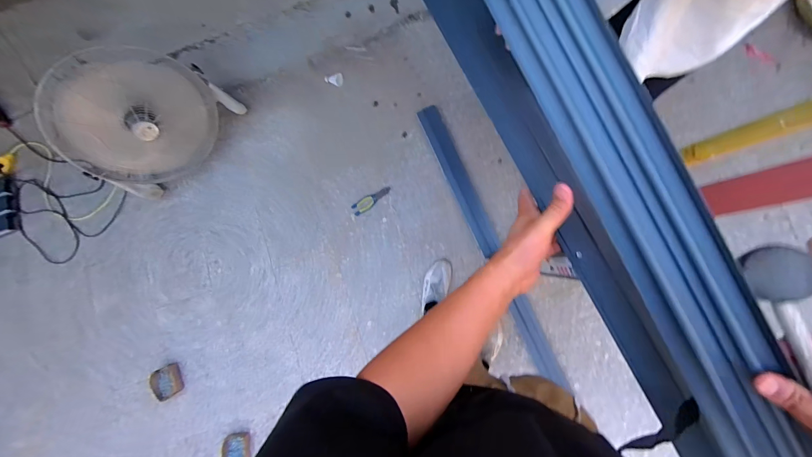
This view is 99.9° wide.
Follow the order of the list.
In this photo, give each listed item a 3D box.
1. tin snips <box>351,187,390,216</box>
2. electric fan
[{"bbox_3d":[-0.148,-0.125,1.483,0.185,0.024,0.055,-34,83,2],"label":"tin snips"},{"bbox_3d":[-1.037,-0.437,1.333,0.268,0.452,0.551,40,90,8],"label":"electric fan"}]

